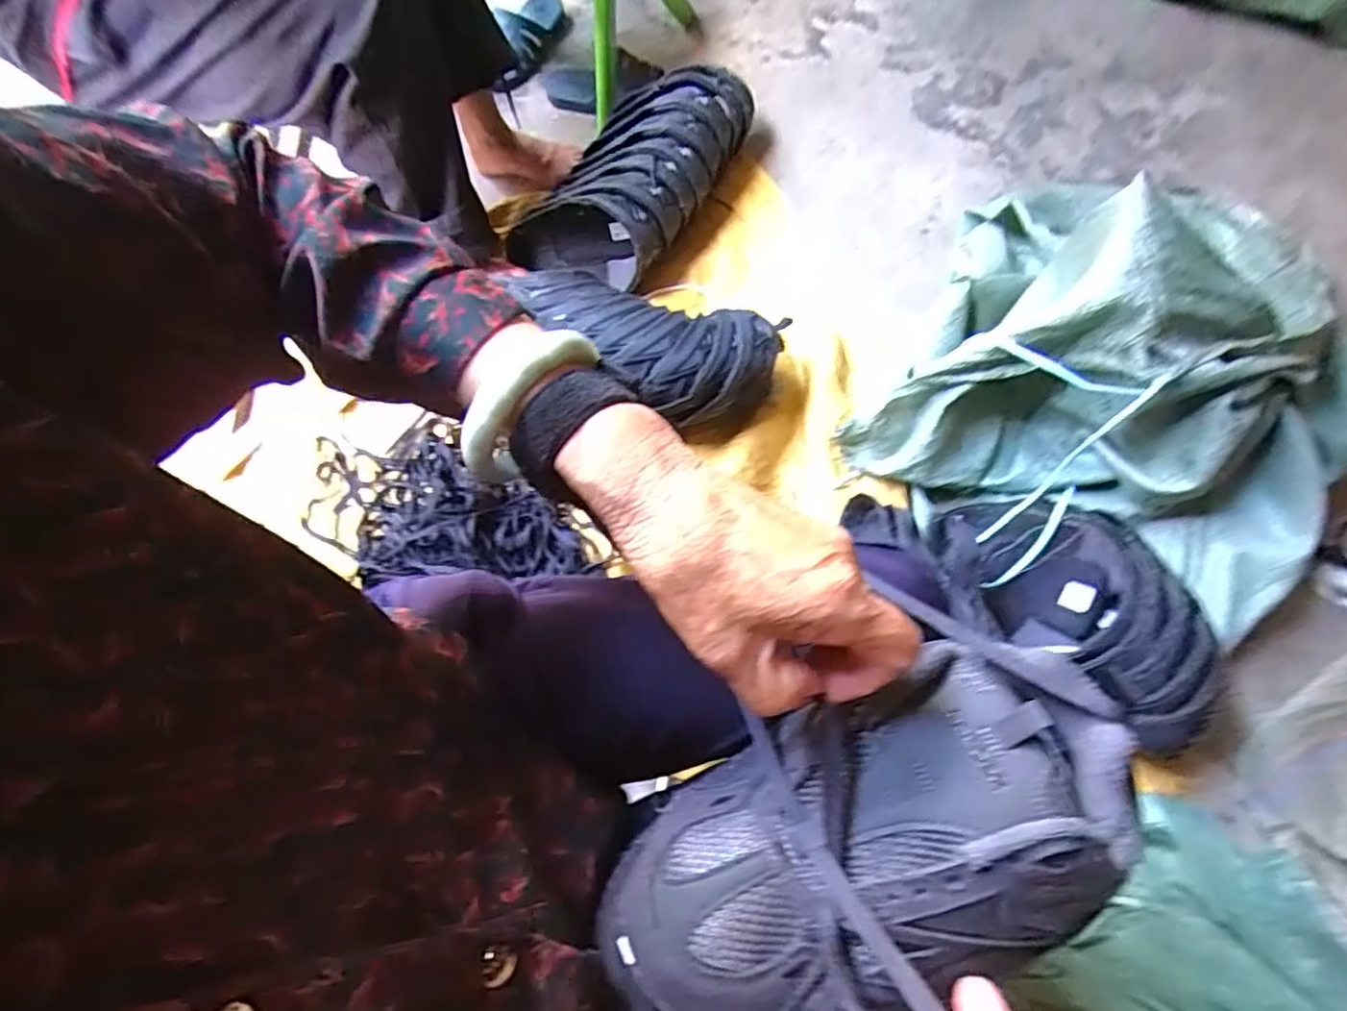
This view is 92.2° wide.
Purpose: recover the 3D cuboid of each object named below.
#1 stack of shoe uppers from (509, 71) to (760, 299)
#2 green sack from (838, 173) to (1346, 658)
[{"bbox_3d":[-0.034,-0.494,1.008,0.212,0.153,0.426,42,76,16],"label":"stack of shoe uppers"},{"bbox_3d":[0.589,-0.187,0.772,0.535,0.267,0.569,31,74,14],"label":"green sack"}]

